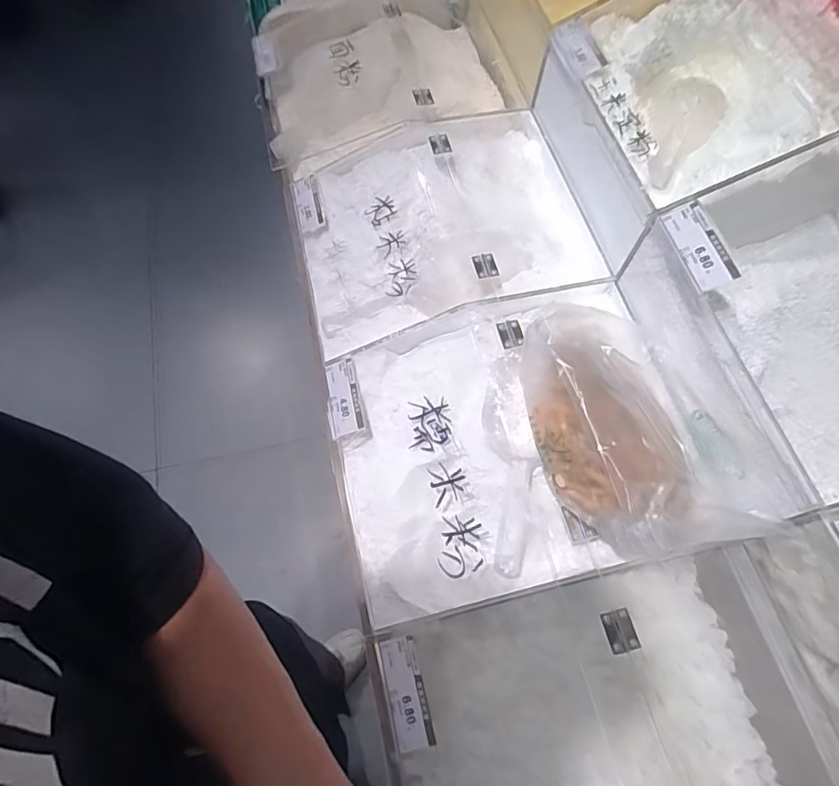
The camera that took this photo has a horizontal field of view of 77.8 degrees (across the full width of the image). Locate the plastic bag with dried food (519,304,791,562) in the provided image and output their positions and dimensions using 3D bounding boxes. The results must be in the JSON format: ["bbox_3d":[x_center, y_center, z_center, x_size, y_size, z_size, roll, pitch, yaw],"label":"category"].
[{"bbox_3d":[0.216,0.031,0.531,0.176,0.077,0.258,-9,65,-7],"label":"plastic bag with dried food"}]

